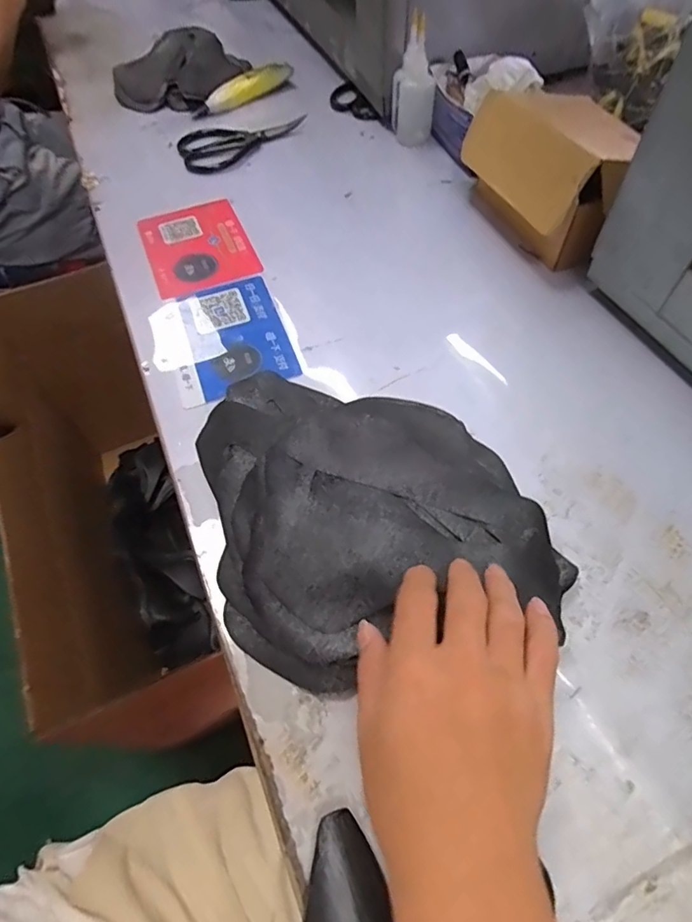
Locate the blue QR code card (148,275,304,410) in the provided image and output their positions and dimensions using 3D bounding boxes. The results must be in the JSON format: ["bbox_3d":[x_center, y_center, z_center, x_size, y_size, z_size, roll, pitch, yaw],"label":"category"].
[{"bbox_3d":[-0.128,-0.131,0.526,0.128,0.010,0.151,-20,63,-13],"label":"blue QR code card"}]

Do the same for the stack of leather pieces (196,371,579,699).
[{"bbox_3d":[0.015,0.028,0.397,0.240,0.041,0.266,-15,60,-6],"label":"stack of leather pieces"}]

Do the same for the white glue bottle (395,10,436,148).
[{"bbox_3d":[0.090,-0.489,0.654,0.044,0.136,0.038,-9,59,-3],"label":"white glue bottle"}]

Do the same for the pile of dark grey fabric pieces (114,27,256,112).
[{"bbox_3d":[-0.261,-0.644,0.821,0.200,0.037,0.207,-1,59,2],"label":"pile of dark grey fabric pieces"}]

